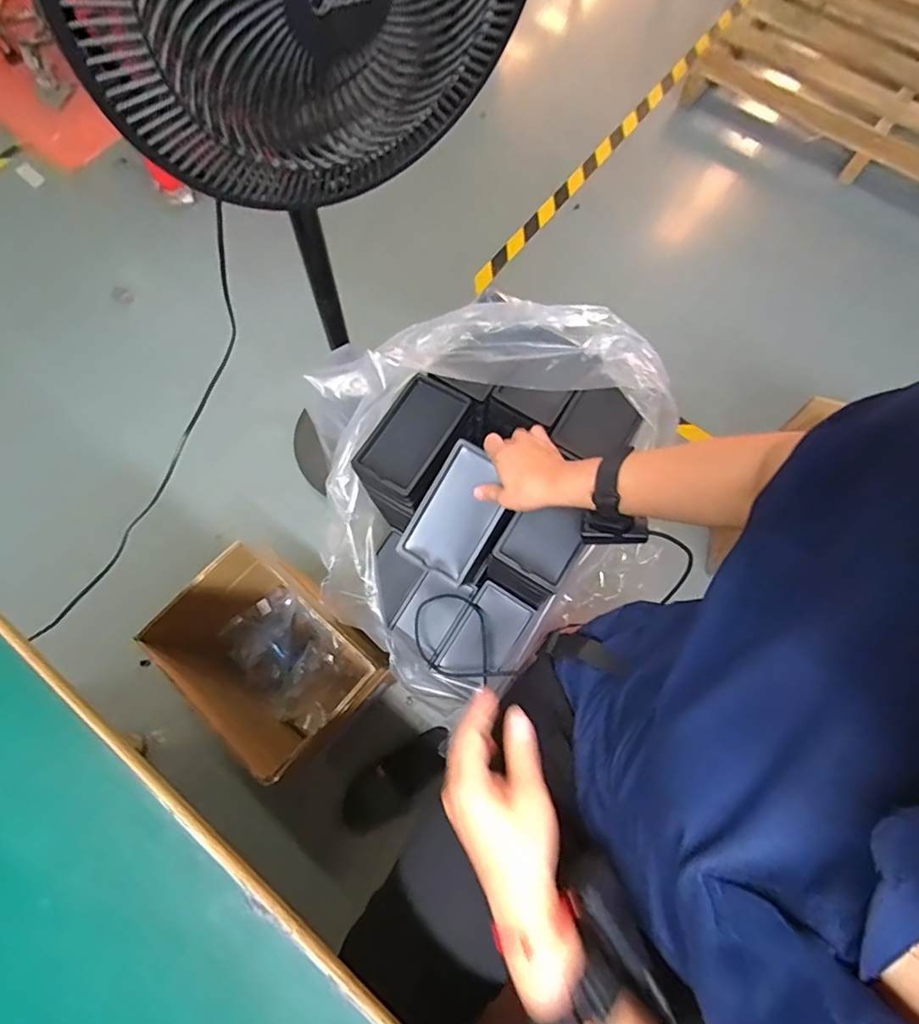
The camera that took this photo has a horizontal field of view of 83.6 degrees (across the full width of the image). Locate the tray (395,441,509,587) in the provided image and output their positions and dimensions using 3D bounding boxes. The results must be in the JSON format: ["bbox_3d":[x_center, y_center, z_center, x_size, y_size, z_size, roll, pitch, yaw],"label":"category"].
[{"bbox_3d":[-0.001,0.001,0.631,0.093,0.012,0.156,31,93,5],"label":"tray"}]

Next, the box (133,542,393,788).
[{"bbox_3d":[-0.304,0.259,0.926,0.250,0.316,0.303,-42,78,-13],"label":"box"}]

